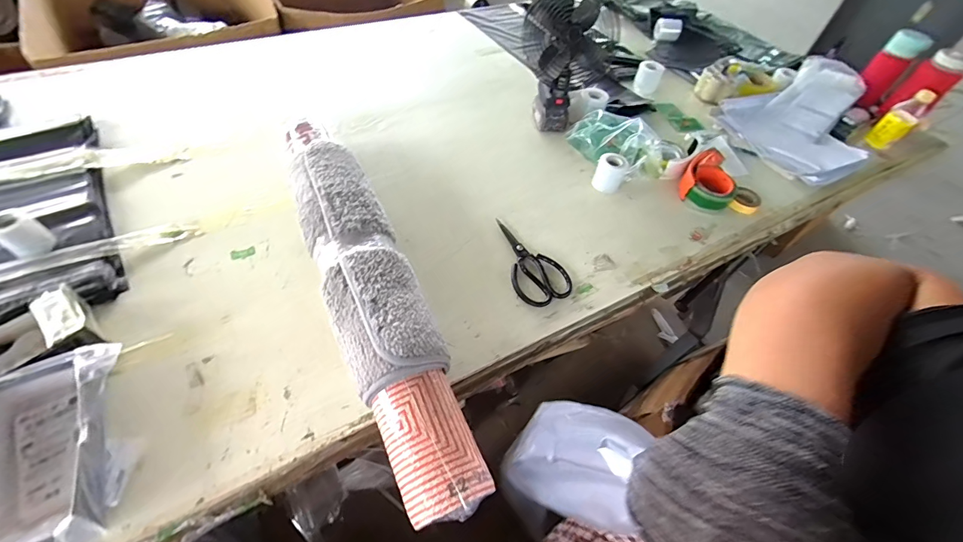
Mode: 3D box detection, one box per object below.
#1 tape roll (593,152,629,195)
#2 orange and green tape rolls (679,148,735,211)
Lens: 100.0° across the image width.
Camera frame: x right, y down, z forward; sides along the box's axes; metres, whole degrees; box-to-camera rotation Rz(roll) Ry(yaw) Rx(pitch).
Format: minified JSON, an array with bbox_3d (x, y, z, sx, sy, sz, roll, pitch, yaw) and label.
[{"bbox_3d":[0.292,-0.225,0.914,0.063,0.072,0.069,18,54,8],"label":"tape roll"},{"bbox_3d":[0.511,-0.205,0.909,0.116,0.060,0.145,30,57,16],"label":"orange and green tape rolls"}]

